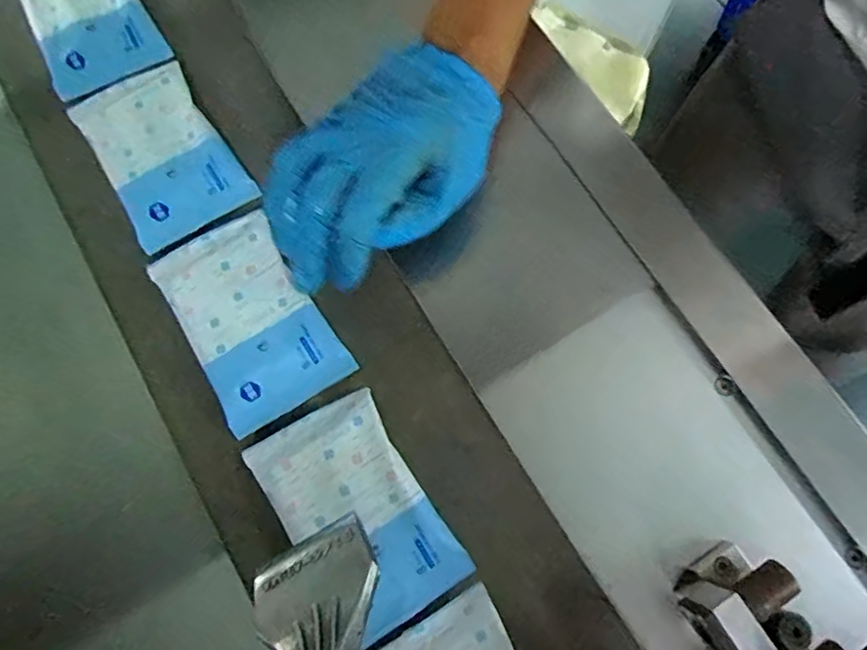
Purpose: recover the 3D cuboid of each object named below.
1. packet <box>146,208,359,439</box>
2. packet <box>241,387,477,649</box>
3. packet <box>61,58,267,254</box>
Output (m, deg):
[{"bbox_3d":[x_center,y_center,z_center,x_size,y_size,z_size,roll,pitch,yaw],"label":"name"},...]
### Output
[{"bbox_3d":[-0.122,-0.006,0.369,0.082,0.012,0.134,-33,77,-7],"label":"packet"},{"bbox_3d":[-0.046,0.110,0.335,0.082,0.011,0.132,-31,77,-6],"label":"packet"},{"bbox_3d":[-0.198,-0.127,0.407,0.082,0.015,0.133,-33,77,-7],"label":"packet"}]

